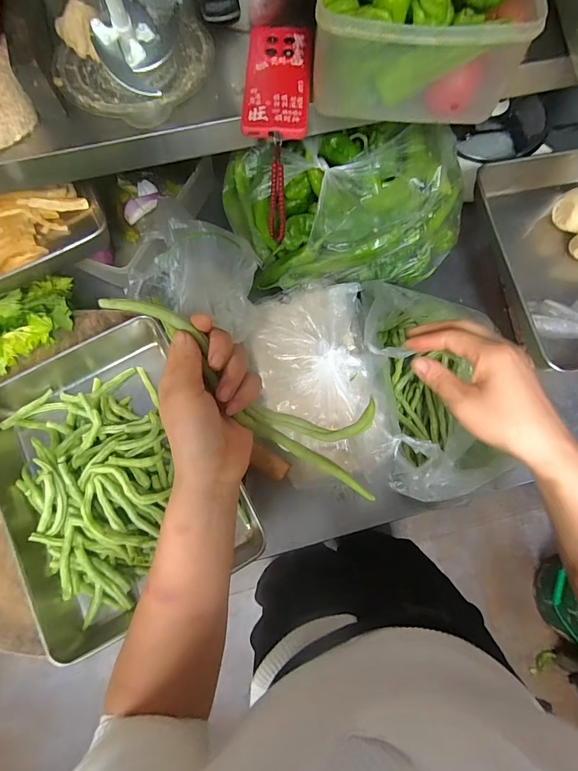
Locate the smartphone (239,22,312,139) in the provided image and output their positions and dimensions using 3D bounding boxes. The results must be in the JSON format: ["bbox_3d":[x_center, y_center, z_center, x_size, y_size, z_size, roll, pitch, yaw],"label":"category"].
[{"bbox_3d":[-0.013,-0.360,0.458,0.076,0.012,0.163,3,74,0],"label":"smartphone"}]

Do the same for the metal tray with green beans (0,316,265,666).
[{"bbox_3d":[-0.242,0.110,0.521,0.278,0.084,0.376,-29,77,-9],"label":"metal tray with green beans"}]

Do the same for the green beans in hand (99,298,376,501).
[{"bbox_3d":[-0.018,-0.002,0.324,0.273,0.037,0.071,39,77,-9],"label":"green beans in hand"}]

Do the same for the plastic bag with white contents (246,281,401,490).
[{"bbox_3d":[0.046,-0.004,0.584,0.187,0.088,0.281,-10,75,-4],"label":"plastic bag with white contents"}]

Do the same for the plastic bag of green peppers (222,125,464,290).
[{"bbox_3d":[0.095,-0.271,0.594,0.377,0.155,0.195,-5,75,-2],"label":"plastic bag of green peppers"}]

